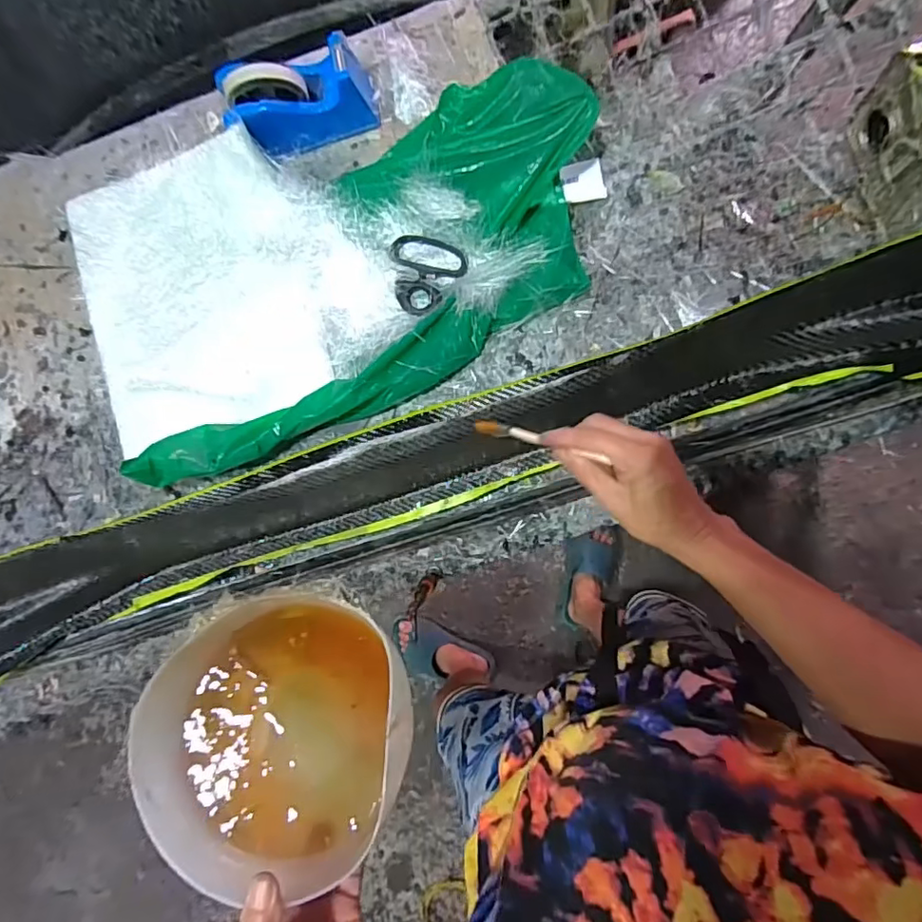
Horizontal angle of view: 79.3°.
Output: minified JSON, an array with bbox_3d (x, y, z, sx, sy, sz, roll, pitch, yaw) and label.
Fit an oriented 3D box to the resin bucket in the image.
[{"bbox_3d":[-0.118,0.184,0.379,0.161,0.080,0.165,1,83,2],"label":"resin bucket"}]

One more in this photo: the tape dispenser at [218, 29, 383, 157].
[{"bbox_3d":[-0.173,-0.384,0.599,0.161,0.076,0.072,-15,82,0],"label":"tape dispenser"}]

